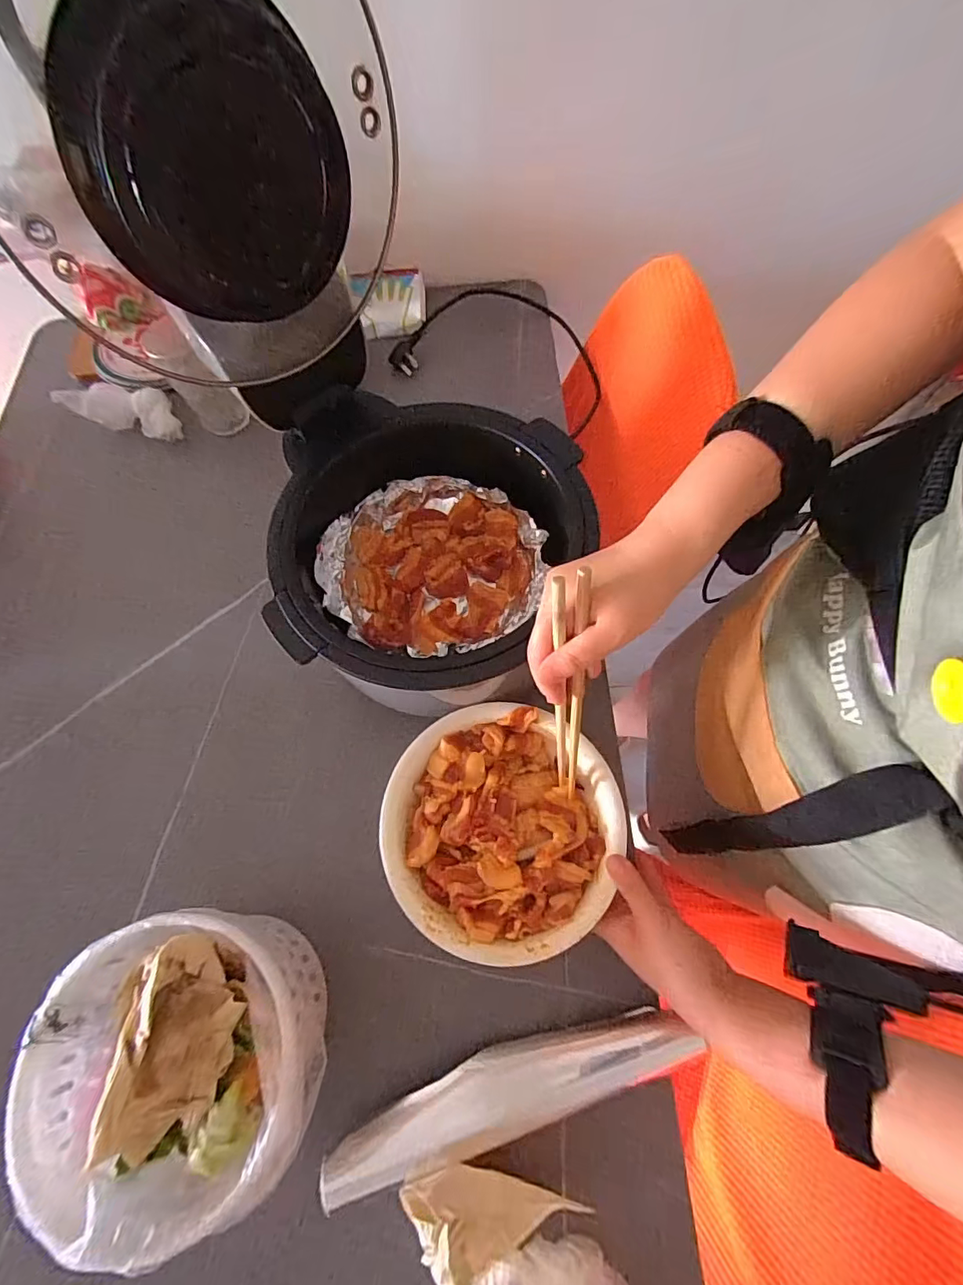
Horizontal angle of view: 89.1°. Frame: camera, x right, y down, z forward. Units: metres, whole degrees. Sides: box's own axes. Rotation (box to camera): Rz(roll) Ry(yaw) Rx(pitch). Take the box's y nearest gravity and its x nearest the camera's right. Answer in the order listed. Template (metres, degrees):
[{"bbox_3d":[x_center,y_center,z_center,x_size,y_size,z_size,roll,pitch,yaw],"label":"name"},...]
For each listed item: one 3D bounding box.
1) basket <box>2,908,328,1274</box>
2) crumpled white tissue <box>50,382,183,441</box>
[{"bbox_3d":[-0.210,0.294,0.358,0.175,0.124,0.173,-1,68,1],"label":"basket"},{"bbox_3d":[-0.472,-0.310,0.655,0.148,0.054,0.053,15,69,8],"label":"crumpled white tissue"}]

